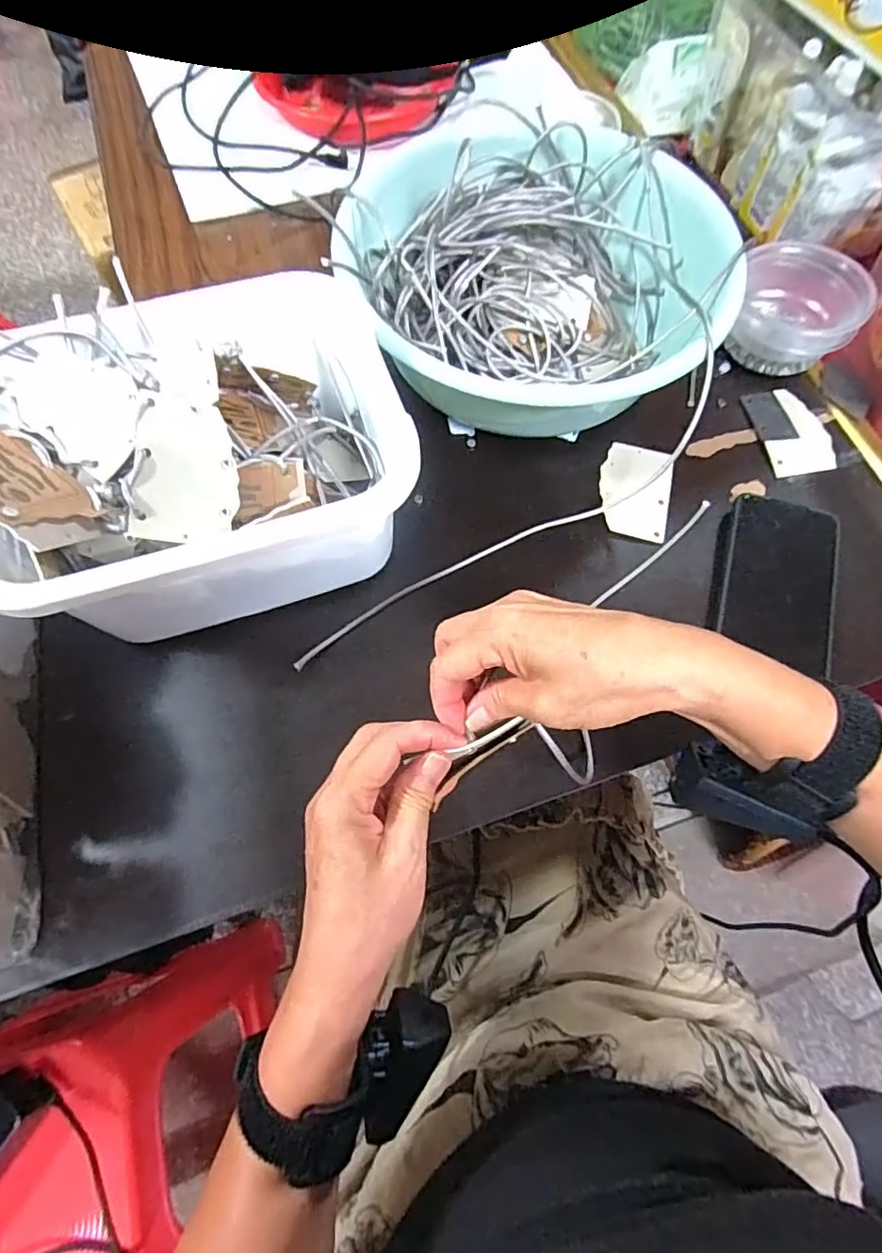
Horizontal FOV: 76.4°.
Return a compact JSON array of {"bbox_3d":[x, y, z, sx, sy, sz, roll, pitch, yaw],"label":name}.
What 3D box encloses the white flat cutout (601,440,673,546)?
[{"bbox_3d":[0.156,-0.110,0.450,0.054,0.007,0.083,12,73,9],"label":"white flat cutout"}]

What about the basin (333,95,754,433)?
[{"bbox_3d":[0.071,-0.282,0.470,0.297,0.105,0.249,0,69,-1],"label":"basin"}]

